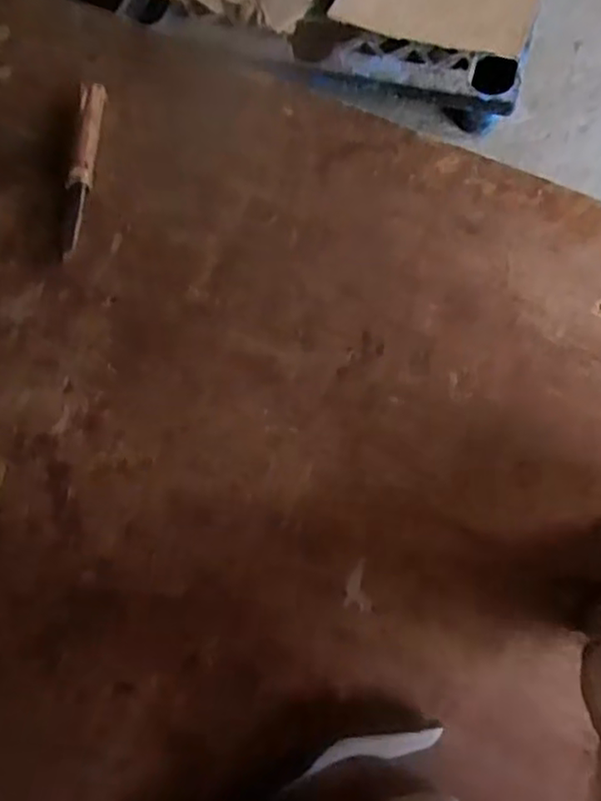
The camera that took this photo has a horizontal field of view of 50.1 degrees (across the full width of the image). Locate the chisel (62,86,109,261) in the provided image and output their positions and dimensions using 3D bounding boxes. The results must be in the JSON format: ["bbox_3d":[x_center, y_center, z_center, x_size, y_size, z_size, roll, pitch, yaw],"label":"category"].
[{"bbox_3d":[-0.205,-0.220,0.601,0.019,0.022,0.180,3,72,3],"label":"chisel"}]

